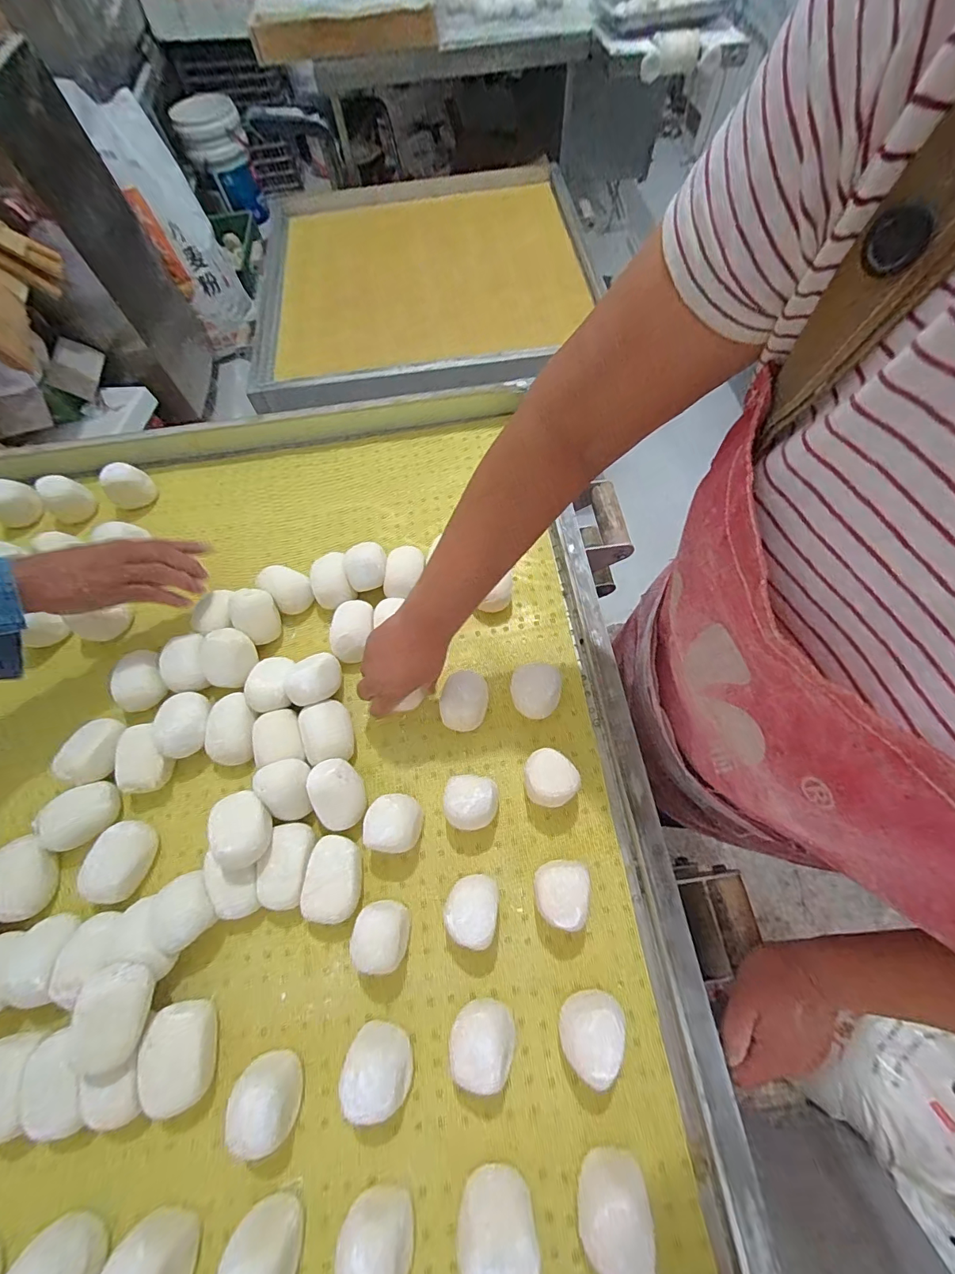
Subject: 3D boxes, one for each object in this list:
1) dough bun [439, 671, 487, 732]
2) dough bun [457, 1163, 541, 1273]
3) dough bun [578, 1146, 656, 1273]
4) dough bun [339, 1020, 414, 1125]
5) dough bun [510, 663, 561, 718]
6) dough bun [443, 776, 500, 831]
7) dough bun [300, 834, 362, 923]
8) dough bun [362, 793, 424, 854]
[{"bbox_3d":[-0.014,0.073,0.502,0.051,0.064,0.054,-1,67,3],"label":"dough bun"},{"bbox_3d":[0.015,0.452,0.340,0.057,0.052,0.055,-1,67,3],"label":"dough bun"},{"bbox_3d":[0.102,0.432,0.337,0.055,0.065,0.053,-1,67,3],"label":"dough bun"},{"bbox_3d":[-0.082,0.366,0.383,0.052,0.060,0.052,-2,65,4],"label":"dough bun"},{"bbox_3d":[0.064,0.064,0.503,0.053,0.061,0.054,-1,67,3],"label":"dough bun"},{"bbox_3d":[-0.008,0.167,0.462,0.057,0.064,0.052,-2,65,4],"label":"dough bun"},{"bbox_3d":[-0.138,0.238,0.444,0.047,0.048,0.073,4,67,5],"label":"dough bun"},{"bbox_3d":[-0.082,0.191,0.460,0.054,0.059,0.053,-2,65,4],"label":"dough bun"}]

